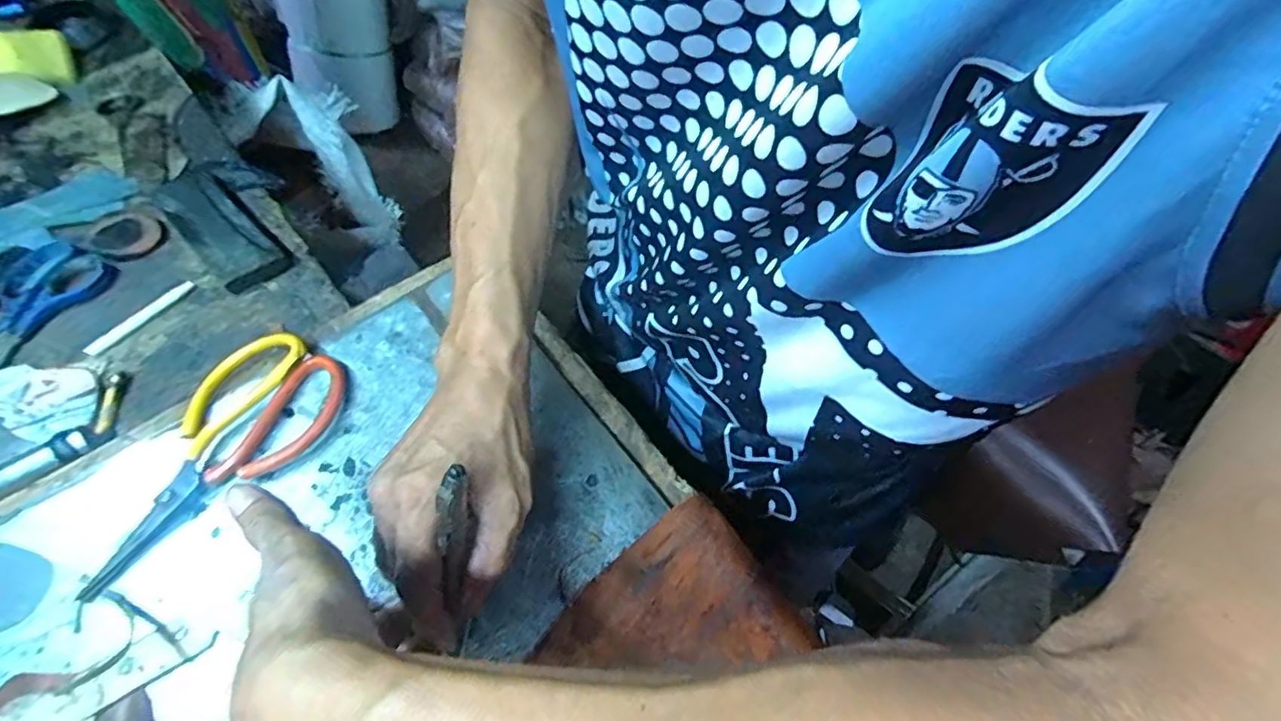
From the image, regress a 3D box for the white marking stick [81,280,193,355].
[{"bbox_3d":[-0.397,-0.035,0.471,0.009,0.006,0.085,30,59,18],"label":"white marking stick"}]

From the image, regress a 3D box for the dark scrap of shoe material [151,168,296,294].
[{"bbox_3d":[-0.374,-0.118,0.526,0.158,0.026,0.056,39,62,23],"label":"dark scrap of shoe material"}]

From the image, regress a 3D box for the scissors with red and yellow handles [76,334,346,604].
[{"bbox_3d":[-0.271,0.064,0.377,0.087,0.014,0.179,26,66,9],"label":"scissors with red and yellow handles"}]

